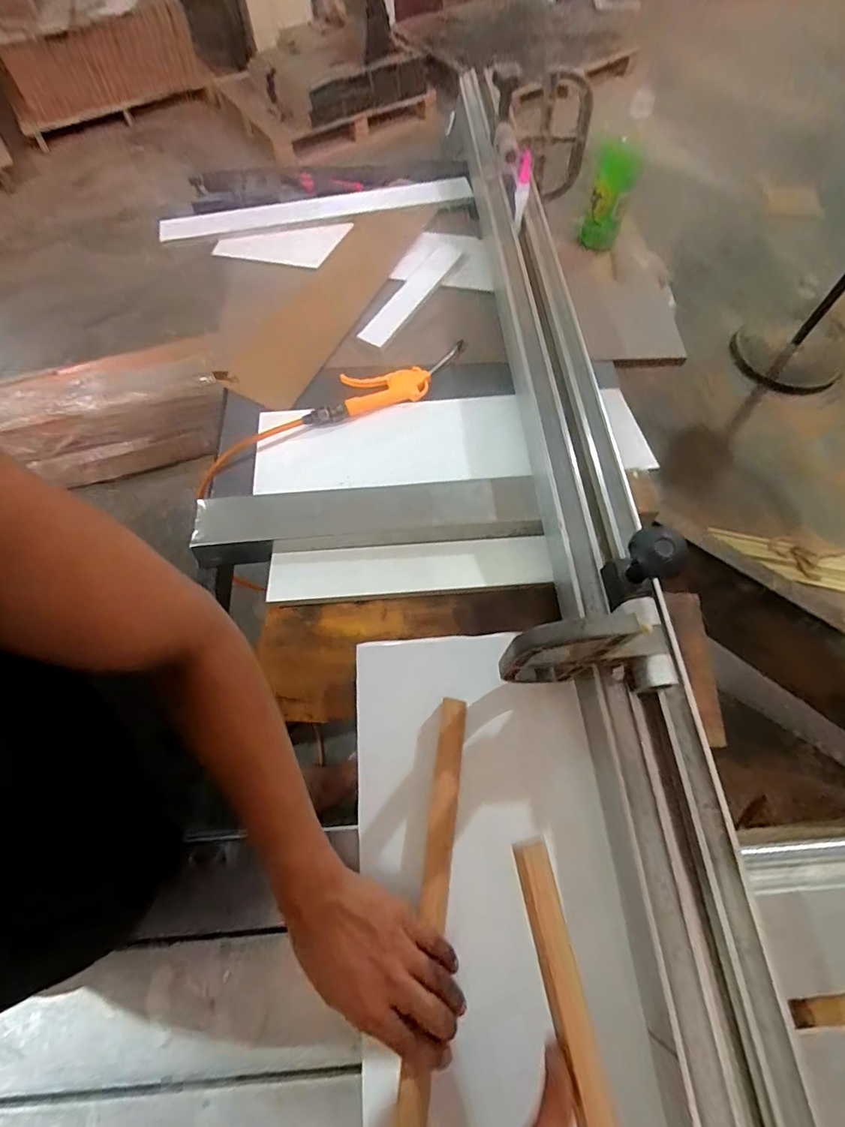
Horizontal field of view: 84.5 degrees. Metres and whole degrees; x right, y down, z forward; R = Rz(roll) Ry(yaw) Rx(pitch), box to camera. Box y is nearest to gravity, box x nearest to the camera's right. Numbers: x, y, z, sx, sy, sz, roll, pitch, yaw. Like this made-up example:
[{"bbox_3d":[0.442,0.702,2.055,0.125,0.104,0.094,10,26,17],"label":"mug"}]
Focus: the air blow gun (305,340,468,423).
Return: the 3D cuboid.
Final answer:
[{"bbox_3d":[-0.050,-0.276,0.708,0.272,0.023,0.088,-20,65,-10],"label":"air blow gun"}]

